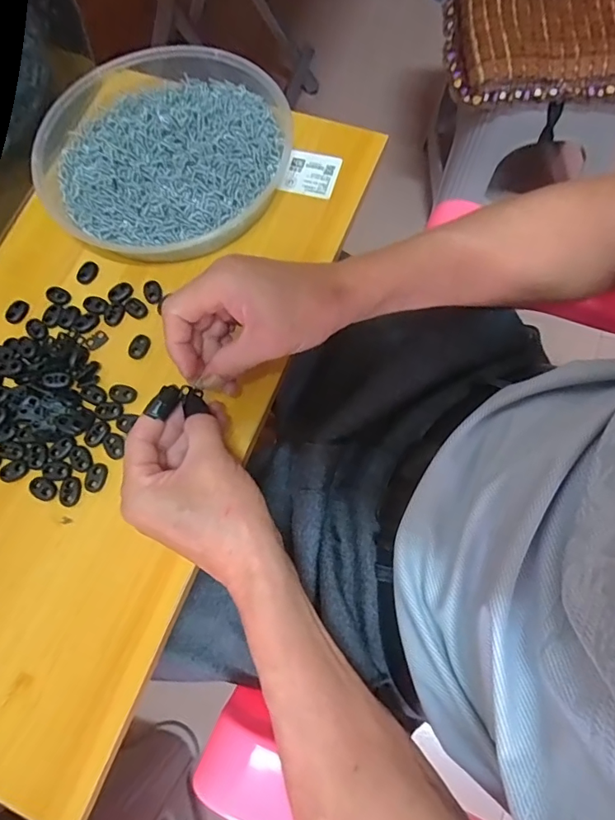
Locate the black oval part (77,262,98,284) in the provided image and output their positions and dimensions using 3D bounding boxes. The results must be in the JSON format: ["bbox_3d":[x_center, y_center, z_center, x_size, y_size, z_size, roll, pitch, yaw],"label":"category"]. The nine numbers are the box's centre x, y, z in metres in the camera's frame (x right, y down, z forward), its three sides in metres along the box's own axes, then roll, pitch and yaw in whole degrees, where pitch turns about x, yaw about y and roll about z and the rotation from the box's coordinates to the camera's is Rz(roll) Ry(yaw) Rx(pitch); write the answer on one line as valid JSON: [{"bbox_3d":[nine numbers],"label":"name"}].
[{"bbox_3d":[-0.193,-0.121,0.424,0.015,0.004,0.021,18,74,9],"label":"black oval part"}]

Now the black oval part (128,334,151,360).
[{"bbox_3d":[-0.140,-0.053,0.399,0.016,0.006,0.021,22,74,10],"label":"black oval part"}]

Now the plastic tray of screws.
[{"bbox_3d":[-0.132,-0.233,0.436,0.205,0.030,0.221,23,74,10],"label":"plastic tray of screws"}]

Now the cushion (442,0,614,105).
[{"bbox_3d":[0.369,-0.572,0.737,0.291,0.065,0.251,3,75,0],"label":"cushion"}]

